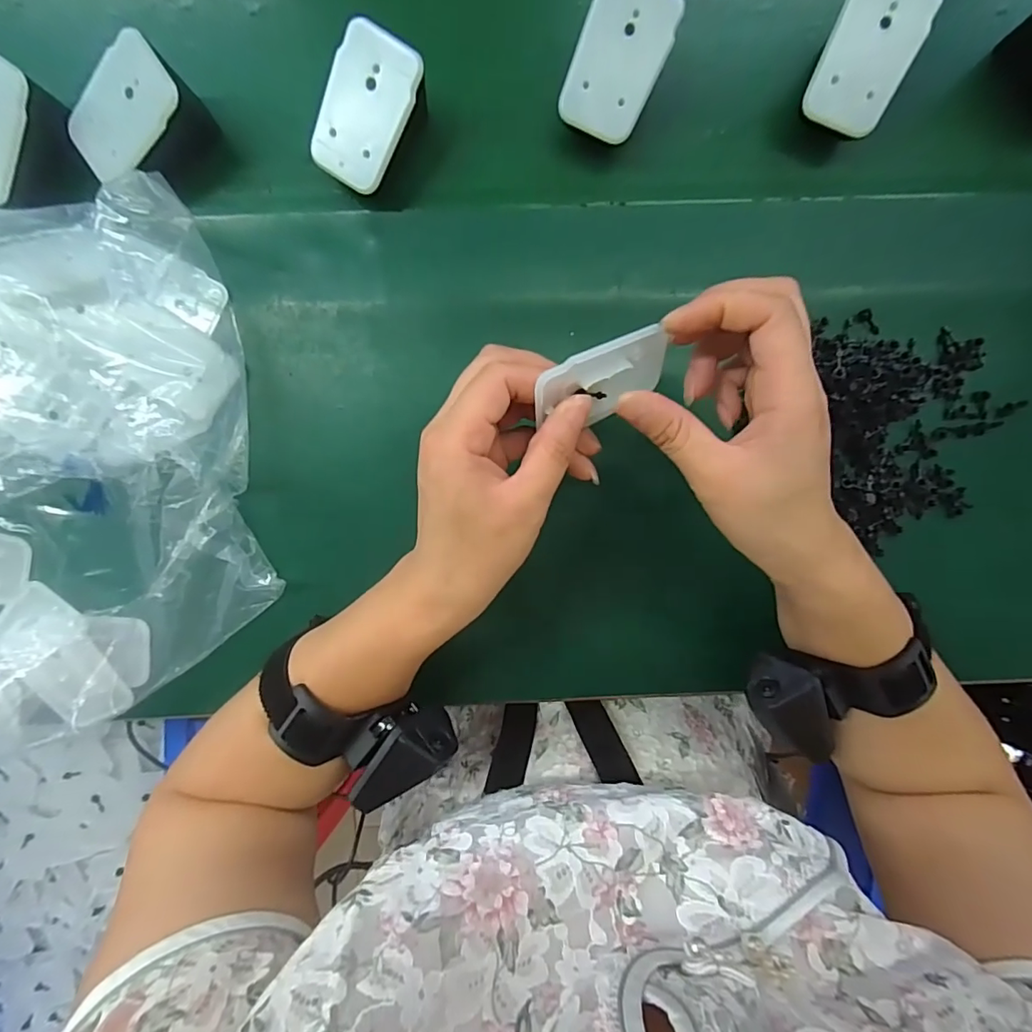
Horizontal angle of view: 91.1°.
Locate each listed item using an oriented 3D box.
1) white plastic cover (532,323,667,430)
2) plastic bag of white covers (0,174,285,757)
[{"bbox_3d":[0.039,-0.060,0.226,0.065,0.007,0.035,-24,135,-9],"label":"white plastic cover"},{"bbox_3d":[-0.295,-0.013,0.262,0.288,0.080,0.284,-6,94,-1],"label":"plastic bag of white covers"}]

